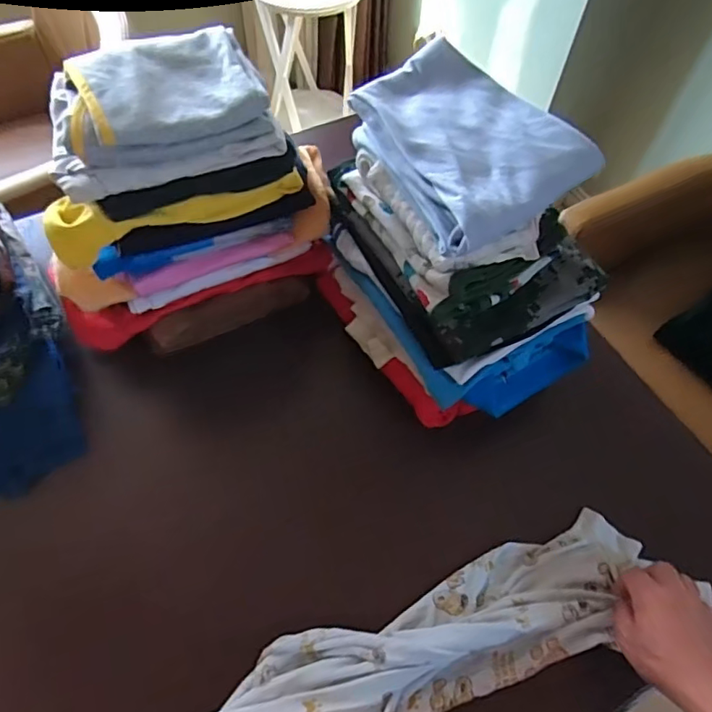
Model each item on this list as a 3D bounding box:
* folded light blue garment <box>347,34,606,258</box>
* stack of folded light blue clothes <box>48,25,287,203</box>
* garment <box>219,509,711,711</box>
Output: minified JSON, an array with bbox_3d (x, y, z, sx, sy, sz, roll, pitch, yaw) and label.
[{"bbox_3d":[0.114,-0.213,0.553,0.167,0.056,0.237,-22,62,-14],"label":"folded light blue garment"},{"bbox_3d":[-0.207,-0.264,0.573,0.224,0.074,0.166,-17,61,-12],"label":"stack of folded light blue clothes"},{"bbox_3d":[0.026,0.330,0.554,0.634,0.042,0.135,-19,61,-14],"label":"garment"}]

